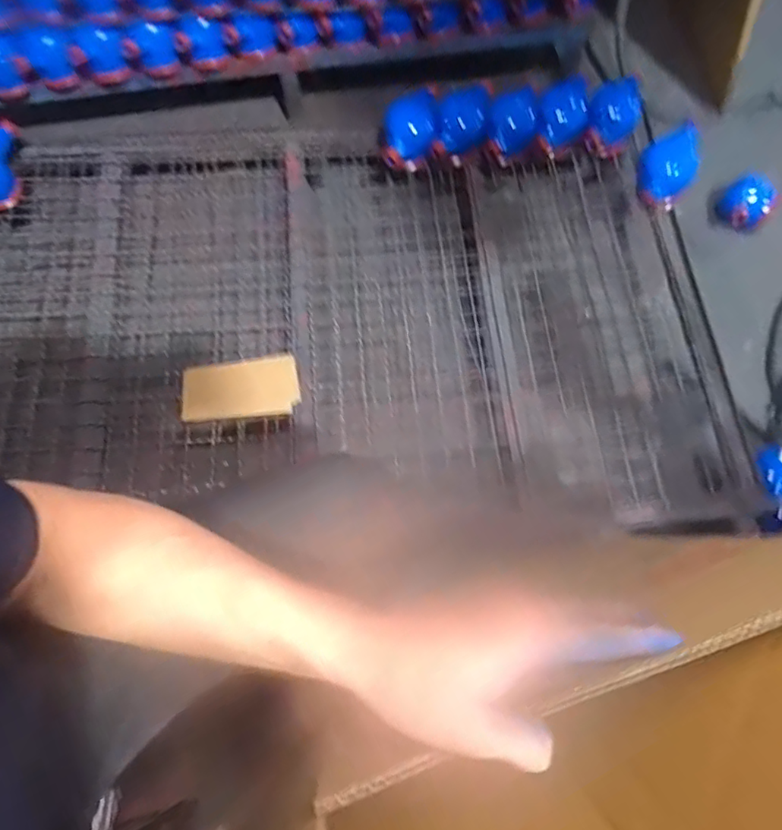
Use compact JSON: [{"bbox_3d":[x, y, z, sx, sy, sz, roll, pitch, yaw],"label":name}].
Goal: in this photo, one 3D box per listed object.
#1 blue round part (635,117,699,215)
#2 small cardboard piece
[{"bbox_3d":[0.418,-0.370,0.836,0.084,0.077,0.097,34,74,9],"label":"blue round part"},{"bbox_3d":[-0.212,-0.034,0.767,0.161,0.009,0.085,-12,82,-6],"label":"small cardboard piece"}]

